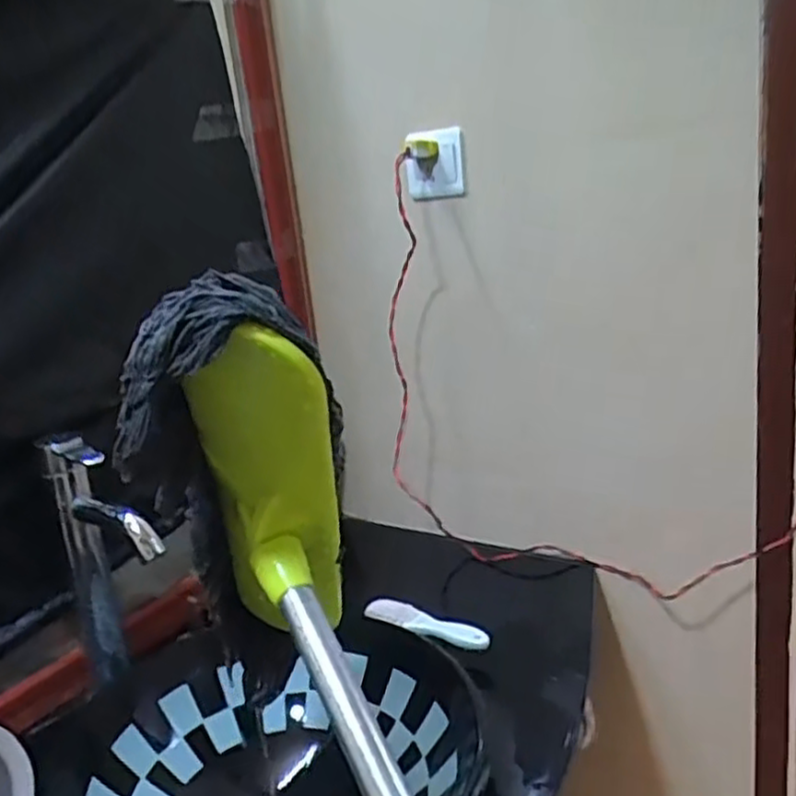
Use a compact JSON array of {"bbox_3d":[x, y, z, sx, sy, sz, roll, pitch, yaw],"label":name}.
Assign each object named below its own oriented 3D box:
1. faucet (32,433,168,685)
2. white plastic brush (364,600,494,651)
[{"bbox_3d":[-0.293,0.174,0.764,0.138,0.267,0.044,5,18,39],"label":"faucet"},{"bbox_3d":[0.034,0.263,0.873,0.152,0.020,0.043,1,16,28],"label":"white plastic brush"}]

